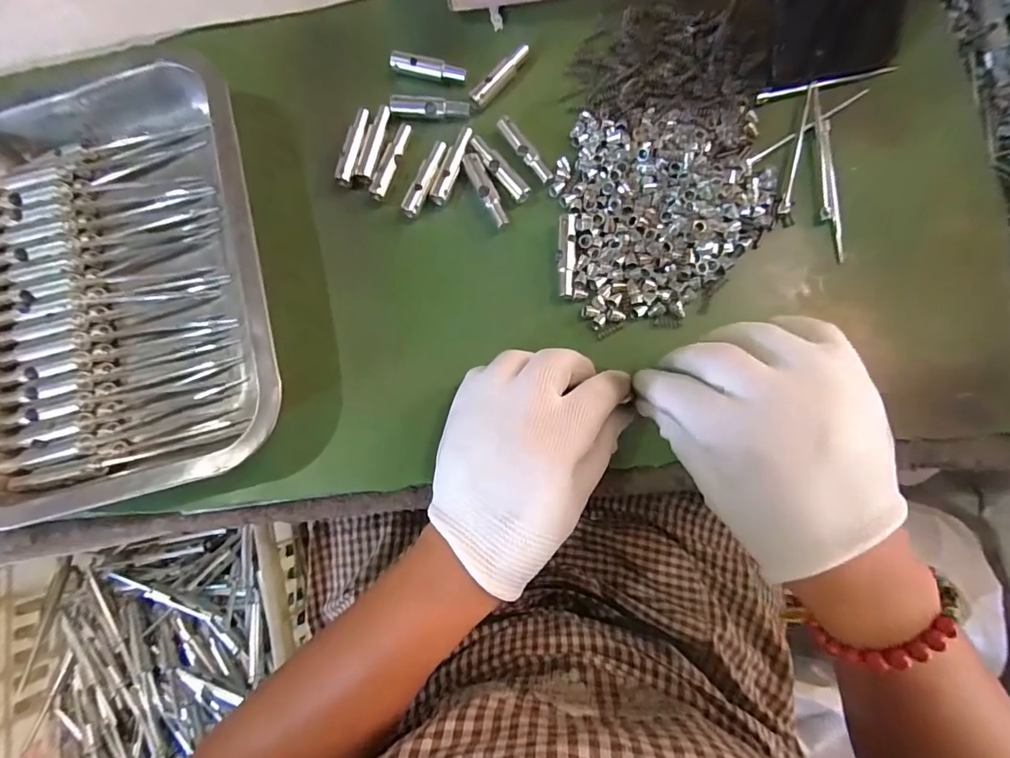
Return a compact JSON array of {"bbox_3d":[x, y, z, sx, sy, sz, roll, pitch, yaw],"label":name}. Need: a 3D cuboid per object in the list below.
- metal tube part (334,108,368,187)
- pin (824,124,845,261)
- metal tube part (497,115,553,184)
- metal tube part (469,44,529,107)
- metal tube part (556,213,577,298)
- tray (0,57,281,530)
[{"bbox_3d":[-0.097,-0.149,0.309,0.011,0.012,0.051,11,83,5],"label":"metal tube part"},{"bbox_3d":[0.200,-0.114,0.292,0.006,0.005,0.088,-1,82,3],"label":"pin"},{"bbox_3d":[0.012,-0.145,0.302,0.010,0.008,0.052,-36,82,-2],"label":"metal tube part"},{"bbox_3d":[-0.003,-0.195,0.312,0.009,0.011,0.050,44,87,7],"label":"metal tube part"},{"bbox_3d":[0.038,-0.075,0.292,0.011,0.008,0.052,3,82,3],"label":"metal tube part"},{"bbox_3d":[-0.237,-0.064,0.289,0.192,0.038,0.271,-15,82,1],"label":"tray"}]

